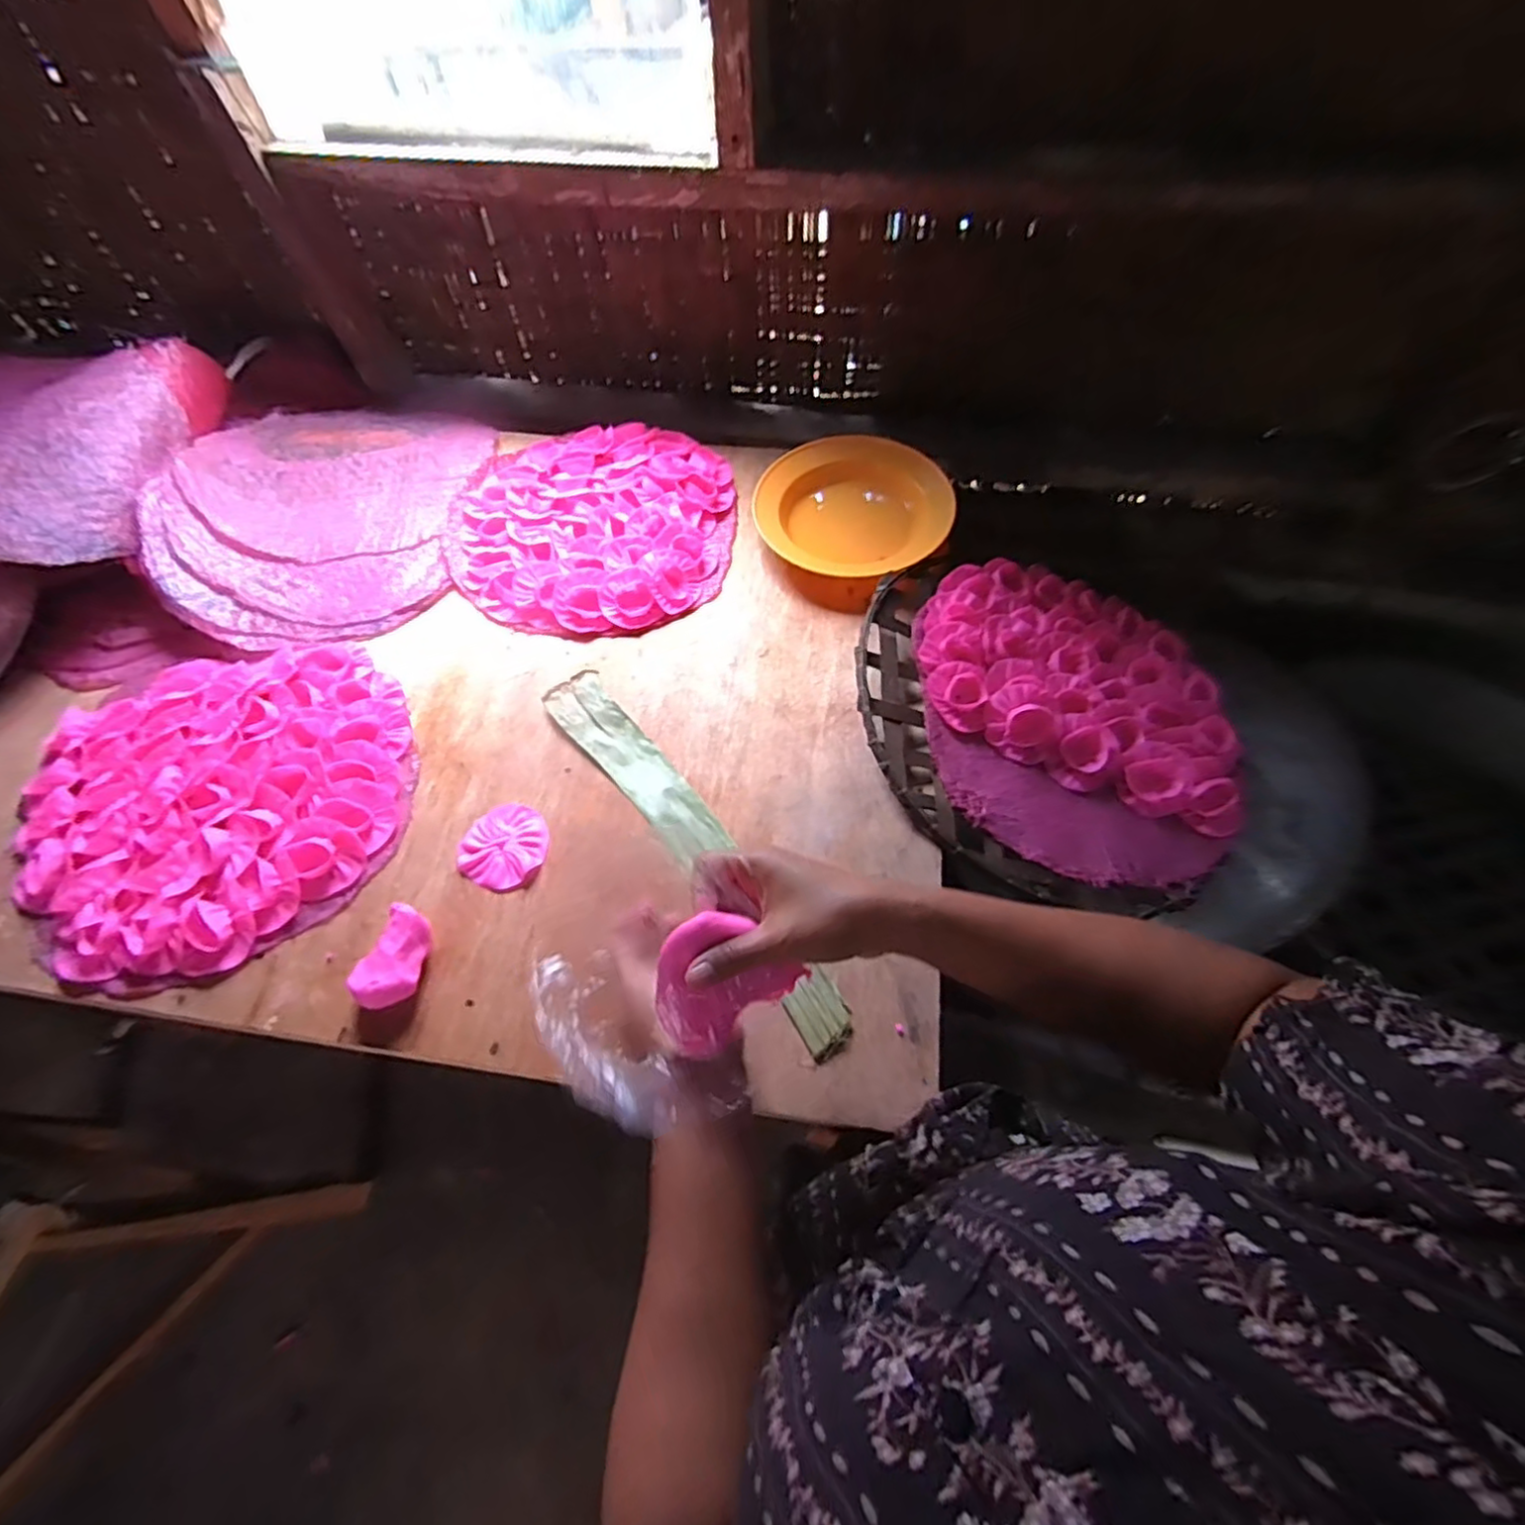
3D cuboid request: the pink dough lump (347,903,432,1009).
[{"bbox_3d":[-0.281,0.152,0.527,0.043,0.035,0.074,13,61,9],"label":"pink dough lump"}]

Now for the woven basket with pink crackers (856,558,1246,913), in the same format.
[{"bbox_3d":[0.275,-0.041,0.651,0.354,0.089,0.349,-1,59,1],"label":"woven basket with pink crackers"}]

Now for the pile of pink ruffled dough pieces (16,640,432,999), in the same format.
[{"bbox_3d":[-0.483,0.022,0.610,0.315,0.031,0.321,-1,59,1],"label":"pile of pink ruffled dough pieces"}]

